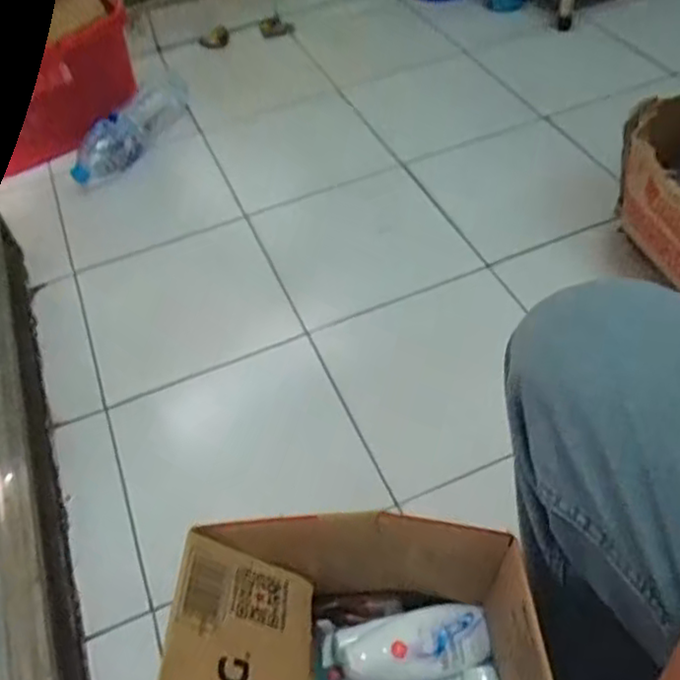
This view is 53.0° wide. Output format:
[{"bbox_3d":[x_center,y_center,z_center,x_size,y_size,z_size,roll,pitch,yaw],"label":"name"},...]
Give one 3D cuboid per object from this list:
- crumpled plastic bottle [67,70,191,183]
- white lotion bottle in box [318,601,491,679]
[{"bbox_3d":[-0.416,-0.421,1.356,0.097,0.079,0.310,14,52,16],"label":"crumpled plastic bottle"},{"bbox_3d":[0.053,0.250,0.560,0.135,0.050,0.061,-6,49,0],"label":"white lotion bottle in box"}]

